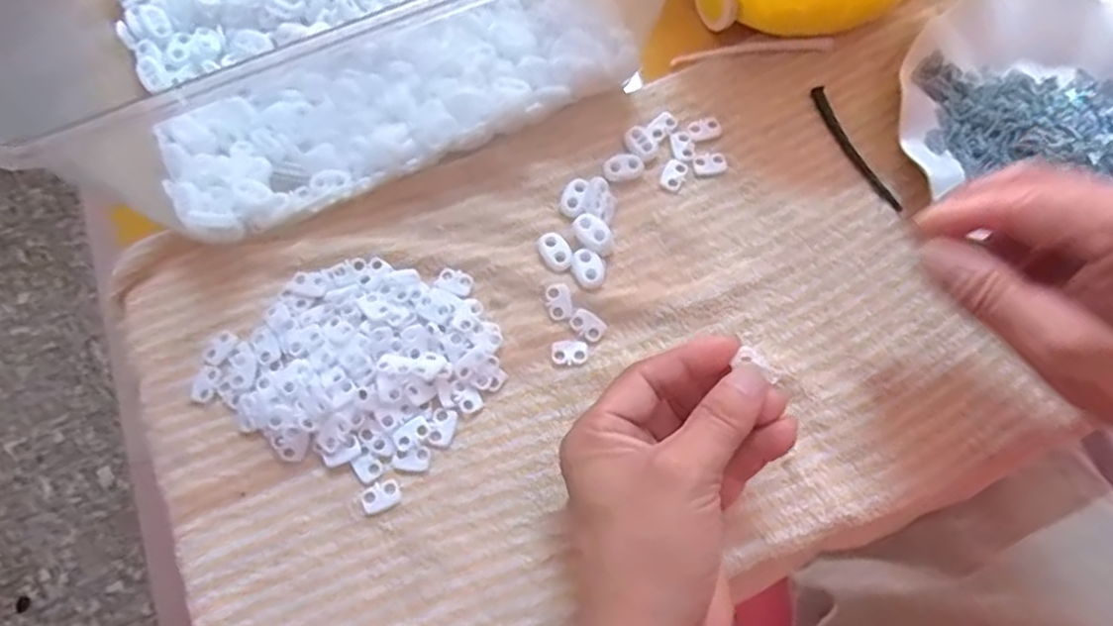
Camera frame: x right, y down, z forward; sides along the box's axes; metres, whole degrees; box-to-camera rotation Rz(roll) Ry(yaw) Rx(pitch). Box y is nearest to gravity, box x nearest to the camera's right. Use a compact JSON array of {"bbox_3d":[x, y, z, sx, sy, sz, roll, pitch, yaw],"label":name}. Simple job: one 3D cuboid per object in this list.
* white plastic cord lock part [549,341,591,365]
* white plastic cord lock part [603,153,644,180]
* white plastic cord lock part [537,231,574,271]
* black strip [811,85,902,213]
[{"bbox_3d":[0.007,0.020,0.352,0.019,0.004,0.012,1,71,0],"label":"white plastic cord lock part"},{"bbox_3d":[0.037,-0.081,0.385,0.022,0.008,0.013,-9,71,-3],"label":"white plastic cord lock part"},{"bbox_3d":[-0.001,-0.034,0.370,0.015,0.004,0.024,-31,73,-10],"label":"white plastic cord lock part"},{"bbox_3d":[0.166,-0.092,0.388,0.008,0.008,0.086,-23,72,-8],"label":"black strip"}]

